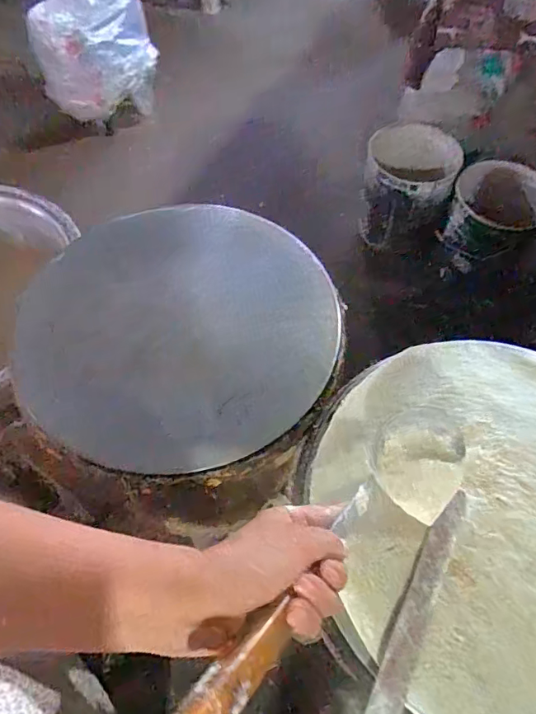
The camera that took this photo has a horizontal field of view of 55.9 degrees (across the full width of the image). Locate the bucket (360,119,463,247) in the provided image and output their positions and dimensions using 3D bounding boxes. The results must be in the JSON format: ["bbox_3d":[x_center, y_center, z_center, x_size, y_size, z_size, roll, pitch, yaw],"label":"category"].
[{"bbox_3d":[0.486,-0.612,1.765,0.283,0.298,0.309,2,61,-3],"label":"bucket"}]

